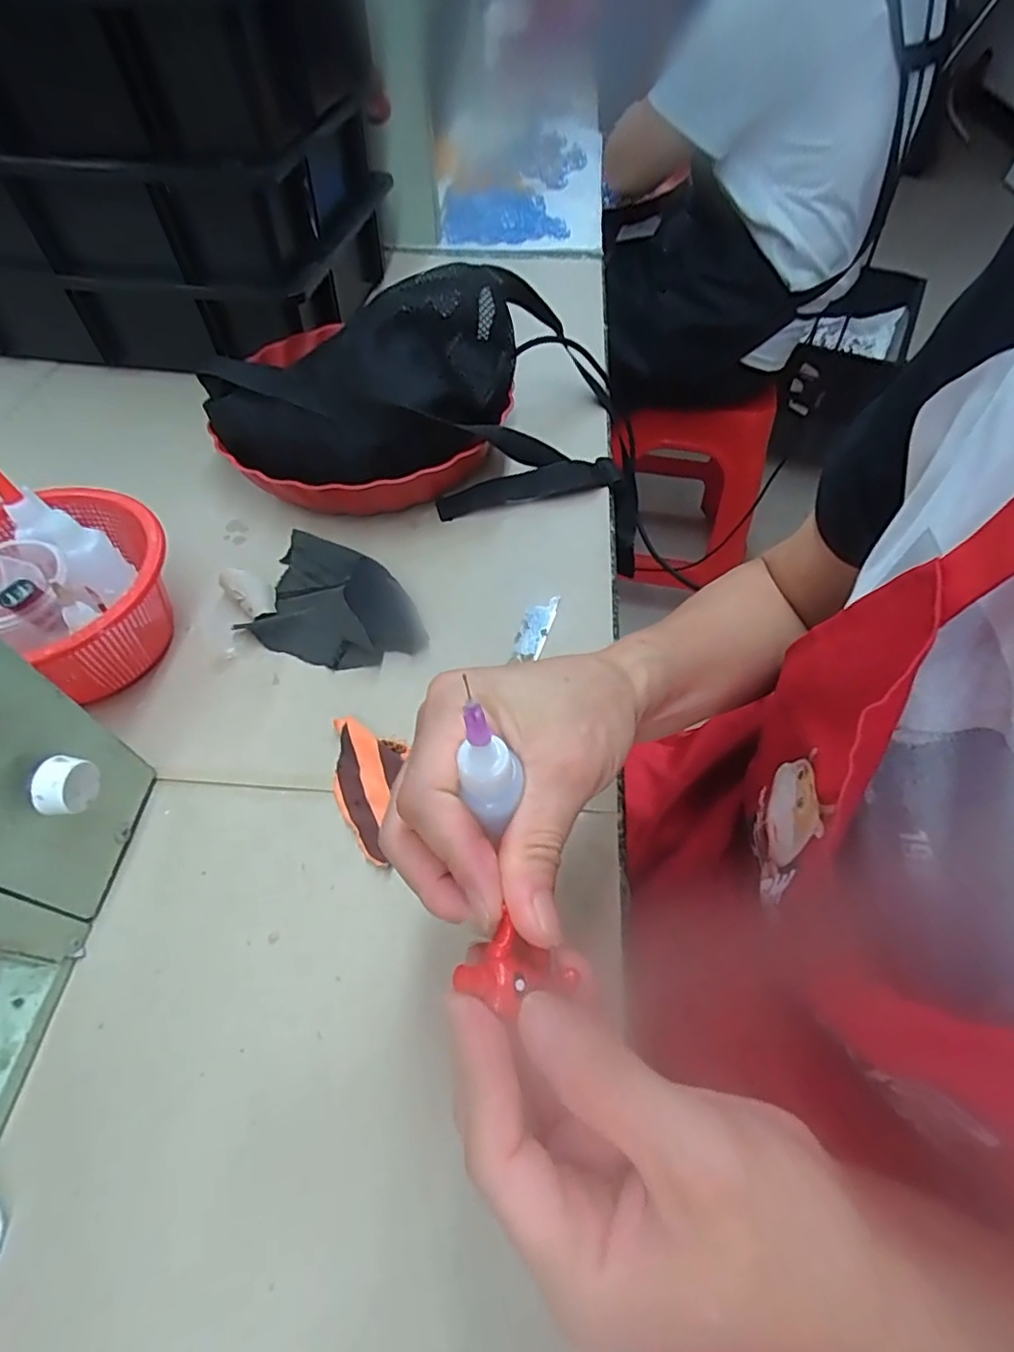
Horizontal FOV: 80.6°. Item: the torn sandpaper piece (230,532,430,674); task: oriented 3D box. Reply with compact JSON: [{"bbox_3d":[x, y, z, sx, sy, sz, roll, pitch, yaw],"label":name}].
[{"bbox_3d":[-0.118,-0.052,0.423,0.126,0.023,0.092,21,58,13],"label":"torn sandpaper piece"}]

